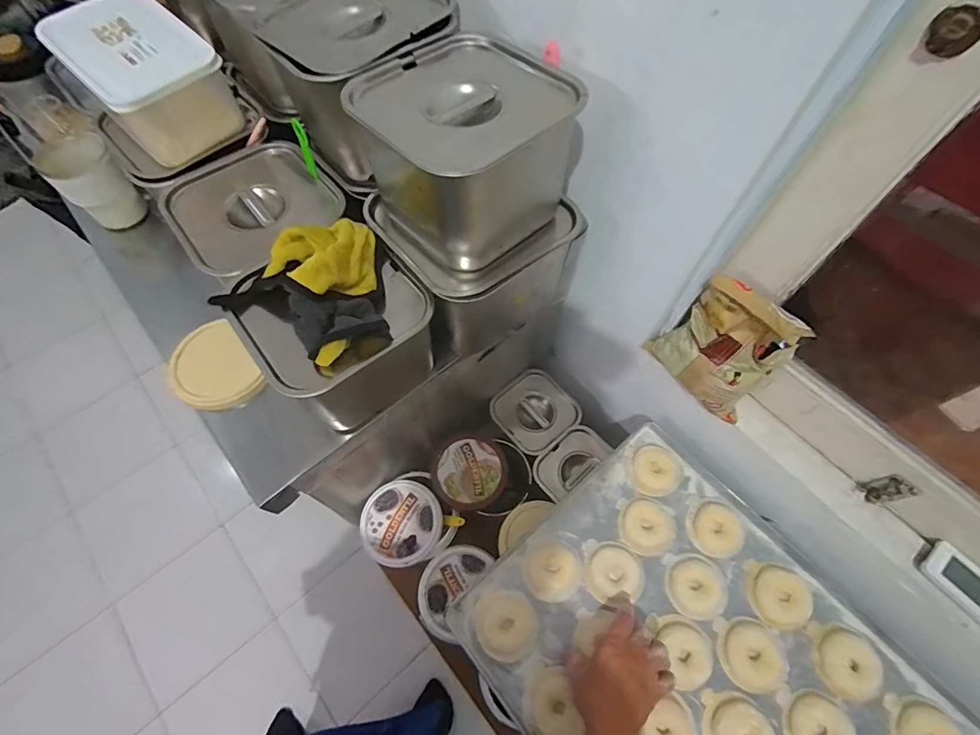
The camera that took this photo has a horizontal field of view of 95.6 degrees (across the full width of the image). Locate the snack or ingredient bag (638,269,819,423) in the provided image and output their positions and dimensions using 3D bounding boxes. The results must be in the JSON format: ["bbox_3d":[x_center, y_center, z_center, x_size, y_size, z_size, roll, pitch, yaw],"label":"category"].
[{"bbox_3d":[0.277,-0.020,0.533,0.130,0.160,0.068,26,64,11],"label":"snack or ingredient bag"}]

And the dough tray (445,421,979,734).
[{"bbox_3d":[0.283,0.395,0.511,0.394,0.056,0.590,-36,69,-19],"label":"dough tray"}]

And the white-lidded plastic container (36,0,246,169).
[{"bbox_3d":[-0.409,-0.345,0.536,0.126,0.106,0.174,-40,70,-20],"label":"white-lidded plastic container"}]

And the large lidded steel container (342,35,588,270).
[{"bbox_3d":[-0.029,-0.218,0.456,0.179,0.129,0.167,41,68,17],"label":"large lidded steel container"}]

